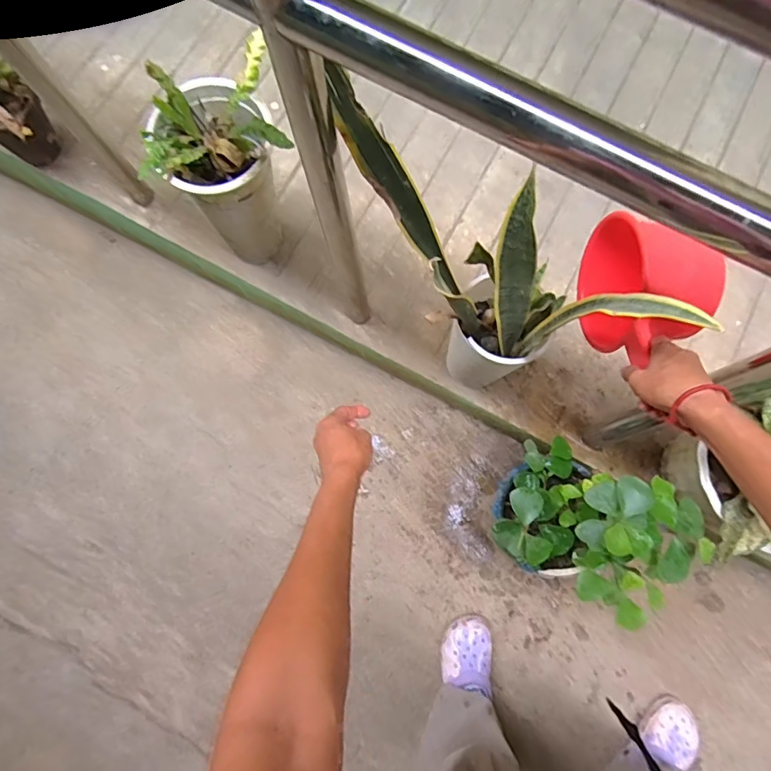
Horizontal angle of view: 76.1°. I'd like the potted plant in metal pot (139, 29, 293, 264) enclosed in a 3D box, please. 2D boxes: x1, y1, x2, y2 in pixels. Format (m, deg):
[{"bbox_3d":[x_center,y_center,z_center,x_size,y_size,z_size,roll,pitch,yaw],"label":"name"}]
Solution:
[{"bbox_3d":[-0.262,-0.375,0.947,0.198,0.424,0.190,-8,76,4],"label":"potted plant in metal pot"}]

